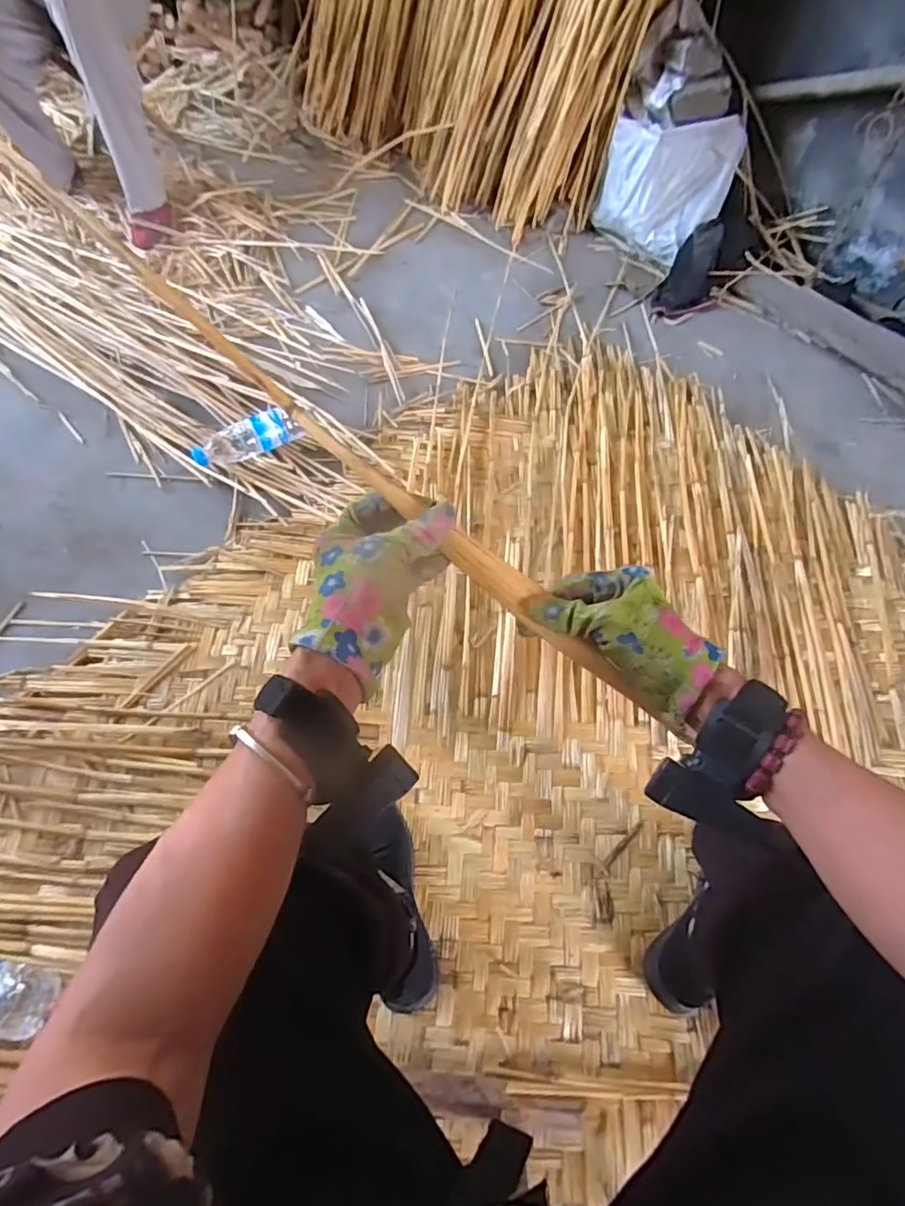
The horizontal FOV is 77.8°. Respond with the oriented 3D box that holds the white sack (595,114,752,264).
[{"bbox_3d":[0.486,-0.945,1.302,0.281,0.237,0.139,14,63,5],"label":"white sack"}]

